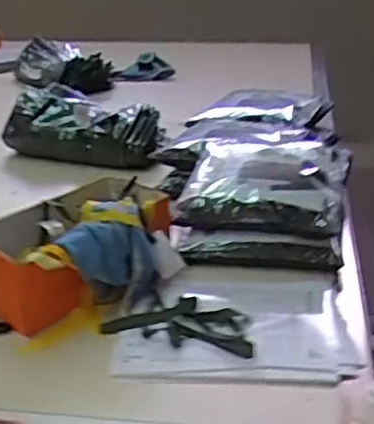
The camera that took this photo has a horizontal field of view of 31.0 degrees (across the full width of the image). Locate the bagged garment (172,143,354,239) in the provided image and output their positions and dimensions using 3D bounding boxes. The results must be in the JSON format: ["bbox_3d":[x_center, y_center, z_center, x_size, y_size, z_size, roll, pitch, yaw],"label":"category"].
[{"bbox_3d":[0.146,-0.061,1.255,0.289,0.077,0.296,6,25,14],"label":"bagged garment"}]

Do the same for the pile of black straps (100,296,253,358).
[{"bbox_3d":[-0.002,0.159,0.969,0.215,0.019,0.110,10,27,21],"label":"pile of black straps"}]

